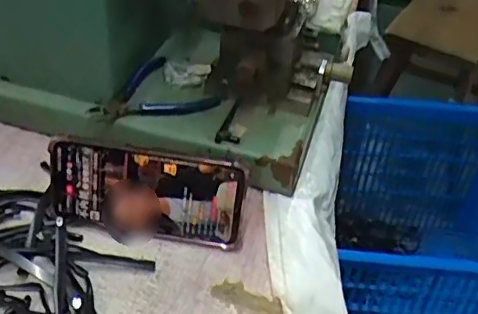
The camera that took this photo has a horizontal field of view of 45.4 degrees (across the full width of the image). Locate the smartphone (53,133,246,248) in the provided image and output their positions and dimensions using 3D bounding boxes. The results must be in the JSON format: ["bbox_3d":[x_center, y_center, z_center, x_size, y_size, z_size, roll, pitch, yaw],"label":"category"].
[{"bbox_3d":[-0.076,0.029,0.477,0.162,0.079,0.006,10,24,2],"label":"smartphone"}]

